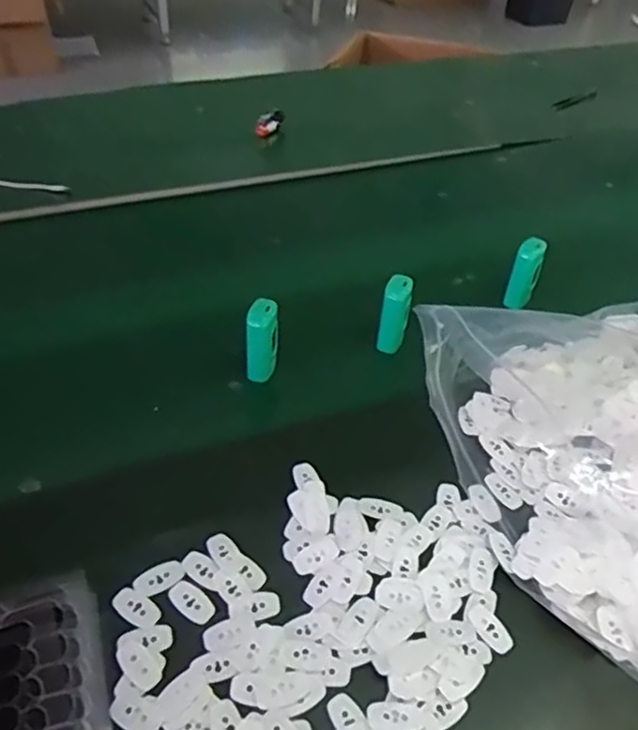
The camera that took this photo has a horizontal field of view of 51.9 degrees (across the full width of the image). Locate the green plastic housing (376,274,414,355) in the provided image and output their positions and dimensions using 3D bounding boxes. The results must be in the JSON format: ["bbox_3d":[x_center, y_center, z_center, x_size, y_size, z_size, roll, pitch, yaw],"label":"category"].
[{"bbox_3d":[0.069,-0.044,0.593,0.023,0.069,0.030,12,43,8],"label":"green plastic housing"}]

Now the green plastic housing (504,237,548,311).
[{"bbox_3d":[0.205,-0.089,0.651,0.023,0.067,0.029,23,46,19],"label":"green plastic housing"}]

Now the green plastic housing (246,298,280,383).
[{"bbox_3d":[-0.046,-0.021,0.554,0.021,0.070,0.029,12,43,8],"label":"green plastic housing"}]

